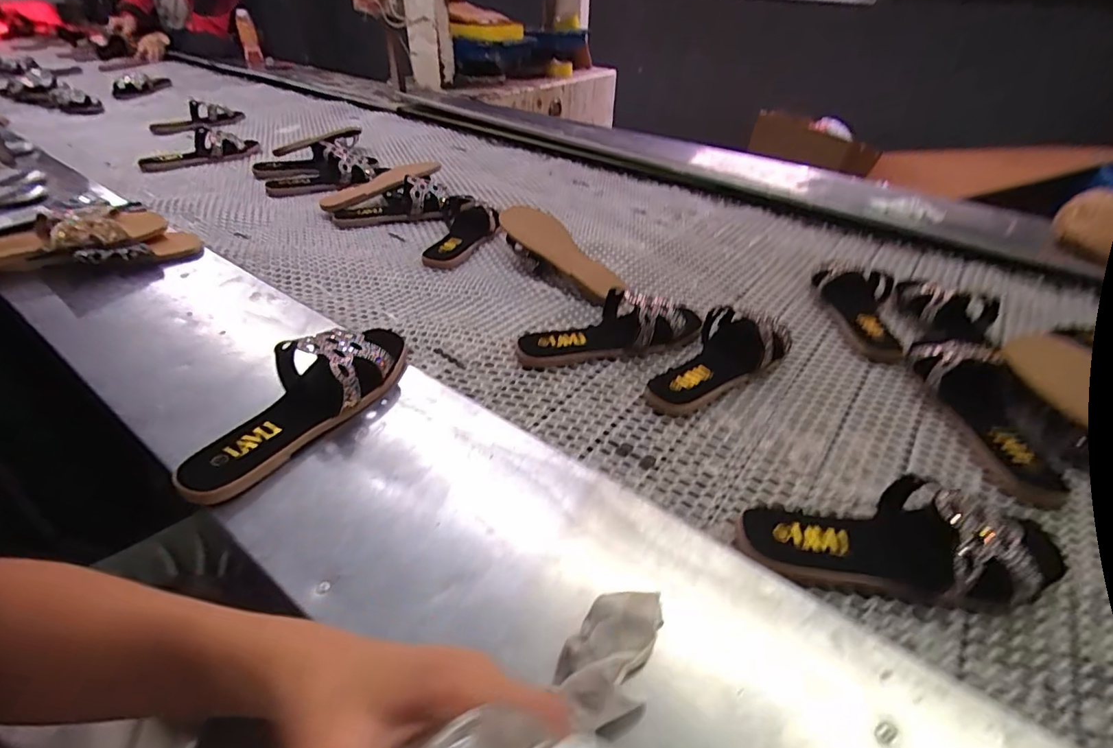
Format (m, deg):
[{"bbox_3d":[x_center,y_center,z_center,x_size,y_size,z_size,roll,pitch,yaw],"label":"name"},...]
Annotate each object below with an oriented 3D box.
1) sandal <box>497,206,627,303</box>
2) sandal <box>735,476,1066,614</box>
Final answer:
[{"bbox_3d":[0.013,-0.178,0.795,0.088,0.073,0.268,-20,43,-25],"label":"sandal"},{"bbox_3d":[0.273,0.128,0.416,0.234,0.063,0.092,5,38,4],"label":"sandal"}]

